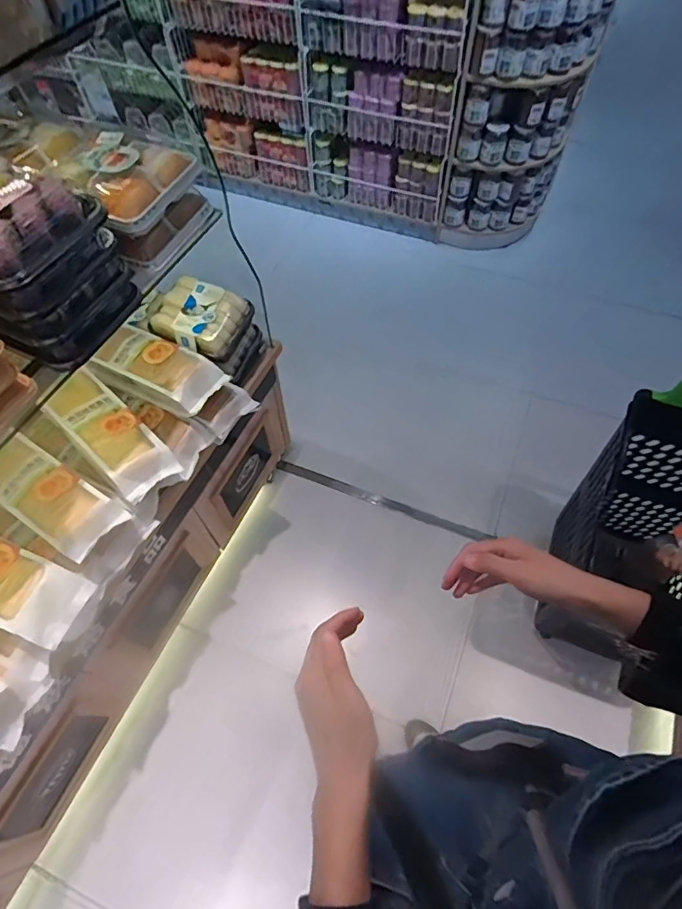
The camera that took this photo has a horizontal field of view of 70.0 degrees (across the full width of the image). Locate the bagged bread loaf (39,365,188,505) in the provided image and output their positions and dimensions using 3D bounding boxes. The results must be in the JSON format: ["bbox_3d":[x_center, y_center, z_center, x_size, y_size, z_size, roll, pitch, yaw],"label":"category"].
[{"bbox_3d":[-0.459,-0.043,0.956,0.309,0.061,0.121,37,67,21],"label":"bagged bread loaf"}]

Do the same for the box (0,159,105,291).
[{"bbox_3d":[-0.447,-0.307,0.644,0.167,0.068,0.188,22,62,15],"label":"box"}]

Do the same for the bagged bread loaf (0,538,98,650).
[{"bbox_3d":[-0.570,0.206,0.804,0.282,0.072,0.112,18,61,12],"label":"bagged bread loaf"}]

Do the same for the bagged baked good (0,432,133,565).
[{"bbox_3d":[-0.514,0.081,0.872,0.243,0.063,0.118,29,64,18],"label":"bagged baked good"}]

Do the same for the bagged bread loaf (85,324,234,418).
[{"bbox_3d":[-0.386,-0.183,1.038,0.276,0.068,0.127,22,63,15],"label":"bagged bread loaf"}]

